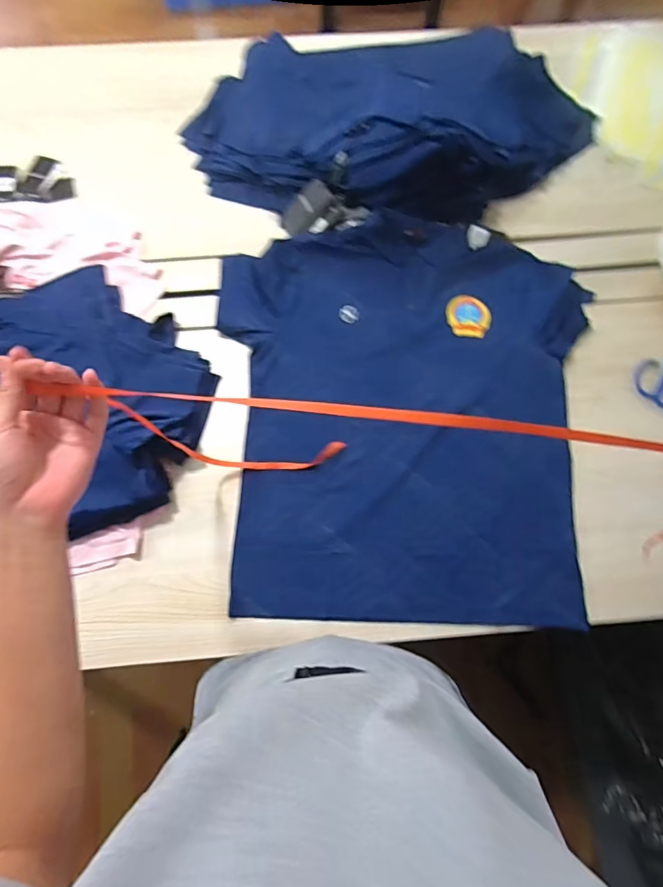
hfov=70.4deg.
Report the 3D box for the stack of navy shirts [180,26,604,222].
[{"bbox_3d":[0.116,-0.606,0.858,0.771,0.131,0.419,1,75,0],"label":"stack of navy shirts"}]

